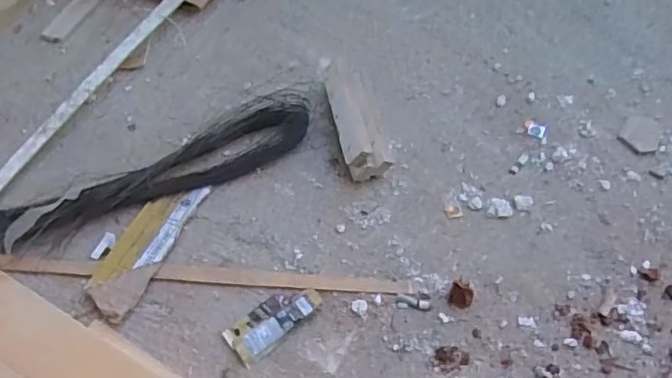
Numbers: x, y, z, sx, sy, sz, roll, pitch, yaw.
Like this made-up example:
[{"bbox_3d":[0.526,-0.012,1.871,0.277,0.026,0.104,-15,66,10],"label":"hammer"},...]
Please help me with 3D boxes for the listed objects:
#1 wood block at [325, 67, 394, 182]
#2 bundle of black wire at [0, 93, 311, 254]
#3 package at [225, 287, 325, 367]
[{"bbox_3d":[0.031,-0.096,0.831,0.065,0.054,0.173,-13,60,-4],"label":"wood block"},{"bbox_3d":[-0.244,-0.025,0.798,0.452,0.055,0.093,-25,62,-11],"label":"bundle of black wire"},{"bbox_3d":[-0.075,0.156,0.709,0.115,0.011,0.050,-37,65,-17],"label":"package"}]

